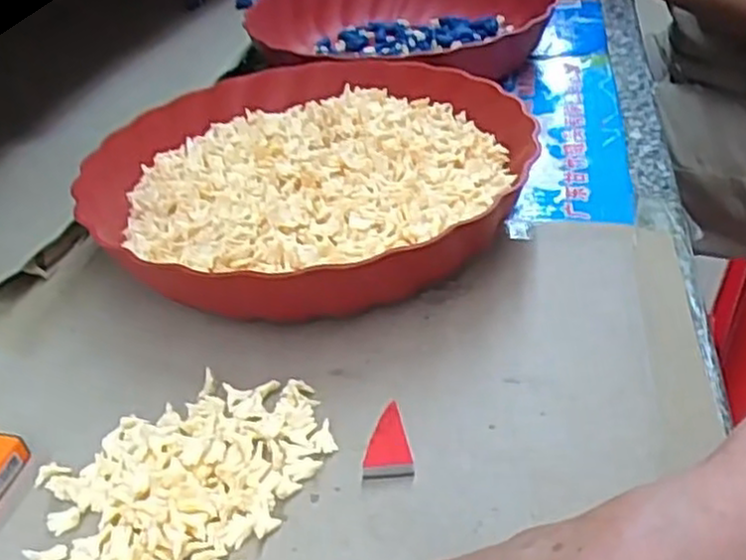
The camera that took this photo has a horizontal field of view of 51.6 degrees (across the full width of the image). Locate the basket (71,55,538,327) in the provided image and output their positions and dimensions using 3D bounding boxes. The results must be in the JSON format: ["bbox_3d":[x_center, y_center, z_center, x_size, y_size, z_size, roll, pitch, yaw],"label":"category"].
[{"bbox_3d":[-0.031,-0.061,0.436,0.236,0.046,0.240,-29,42,-29],"label":"basket"}]

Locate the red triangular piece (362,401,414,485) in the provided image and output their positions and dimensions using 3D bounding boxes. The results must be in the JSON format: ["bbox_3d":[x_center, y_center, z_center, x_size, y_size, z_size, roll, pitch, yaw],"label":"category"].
[{"bbox_3d":[0.005,0.063,0.298,0.018,0.005,0.035,-5,36,2],"label":"red triangular piece"}]

